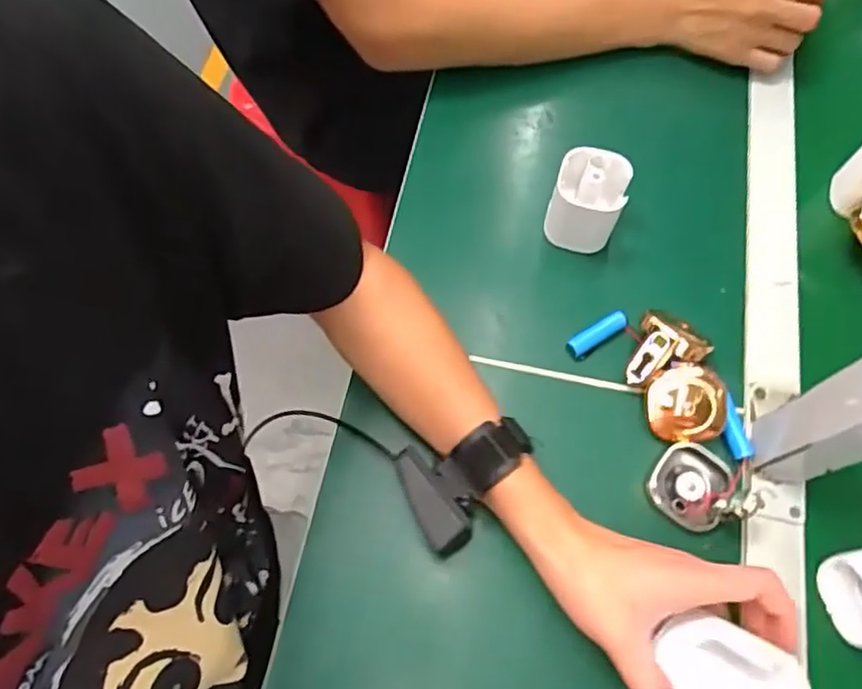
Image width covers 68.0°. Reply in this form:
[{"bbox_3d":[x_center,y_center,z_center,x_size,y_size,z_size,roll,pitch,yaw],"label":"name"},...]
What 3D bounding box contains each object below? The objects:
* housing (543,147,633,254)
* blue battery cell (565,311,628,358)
[{"bbox_3d":[0.124,-0.115,0.517,0.053,0.070,0.055,16,70,5],"label":"housing"},{"bbox_3d":[0.129,-0.007,0.497,0.054,0.014,0.014,-30,73,-12],"label":"blue battery cell"}]

